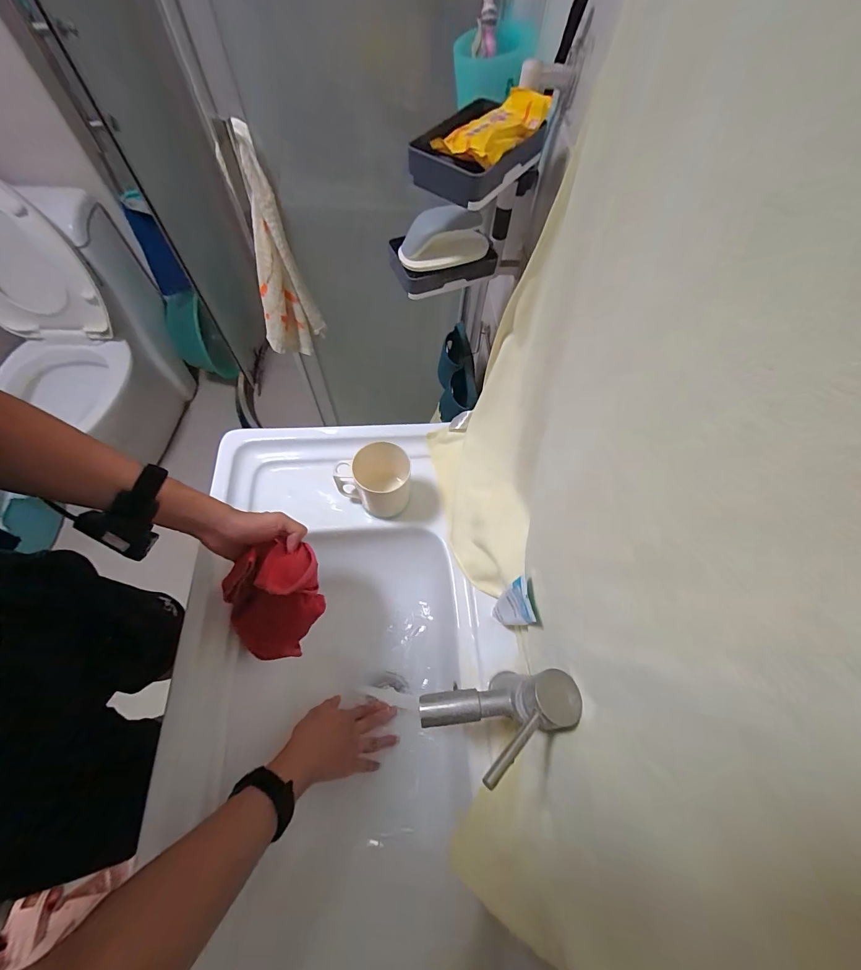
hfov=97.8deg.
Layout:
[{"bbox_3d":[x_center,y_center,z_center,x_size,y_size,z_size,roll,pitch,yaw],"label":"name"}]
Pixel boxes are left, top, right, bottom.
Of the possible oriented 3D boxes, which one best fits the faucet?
[{"bbox_3d":[0.061,0.225,0.363,0.139,0.124,0.078,-2,64,-3],"label":"faucet"}]

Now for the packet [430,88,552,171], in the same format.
[{"bbox_3d":[0.064,-0.343,0.359,0.071,0.026,0.106,40,69,15],"label":"packet"}]

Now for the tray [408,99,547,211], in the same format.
[{"bbox_3d":[0.041,-0.325,0.369,0.095,0.035,0.121,40,69,15],"label":"tray"}]

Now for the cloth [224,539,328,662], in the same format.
[{"bbox_3d":[-0.193,0.144,0.468,0.118,0.113,0.111,-13,66,-8],"label":"cloth"}]

